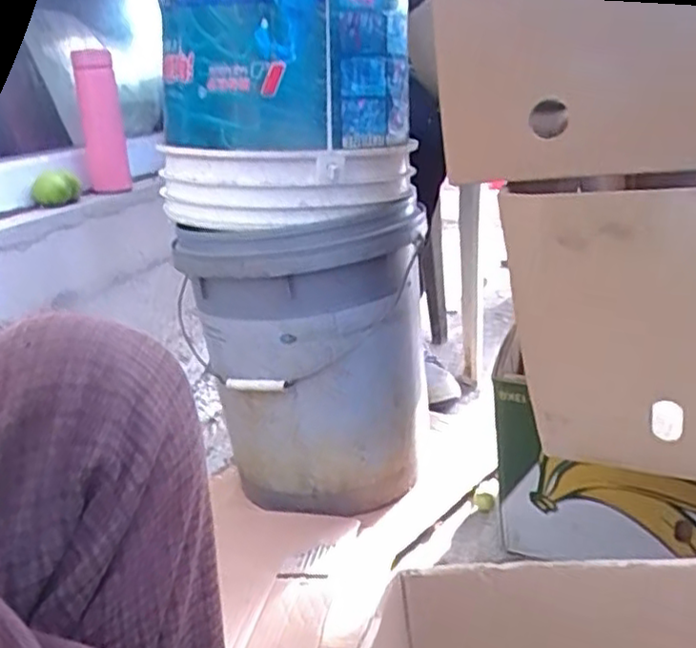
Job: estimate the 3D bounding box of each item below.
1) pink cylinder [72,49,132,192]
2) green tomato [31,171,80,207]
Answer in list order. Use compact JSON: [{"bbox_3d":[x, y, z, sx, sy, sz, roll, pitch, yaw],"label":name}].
[{"bbox_3d":[-0.433,-0.350,1.216,0.080,0.224,0.058,-12,19,-13],"label":"pink cylinder"},{"bbox_3d":[-0.470,-0.218,1.114,0.072,0.049,0.050,-14,19,-18],"label":"green tomato"}]

